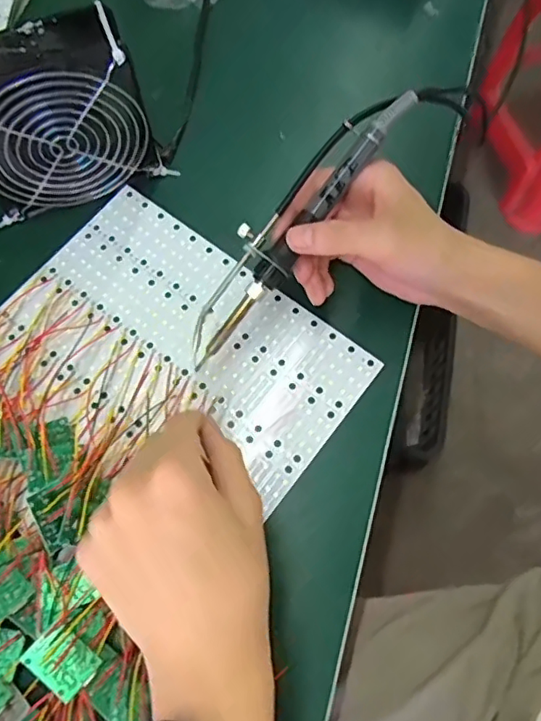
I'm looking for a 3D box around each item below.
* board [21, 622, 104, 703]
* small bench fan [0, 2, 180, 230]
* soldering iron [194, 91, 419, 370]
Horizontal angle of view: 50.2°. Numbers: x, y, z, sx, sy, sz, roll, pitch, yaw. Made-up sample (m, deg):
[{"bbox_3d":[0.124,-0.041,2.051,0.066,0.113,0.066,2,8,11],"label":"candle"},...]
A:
[{"bbox_3d":[-0.111,0.161,0.310,0.035,0.004,0.027,39,43,11],"label":"board"},{"bbox_3d":[-0.144,-0.158,0.390,0.126,0.122,0.044,-21,68,-8],"label":"small bench fan"},{"bbox_3d":[0.014,-0.087,0.358,0.034,0.016,0.205,40,94,16],"label":"soldering iron"}]

